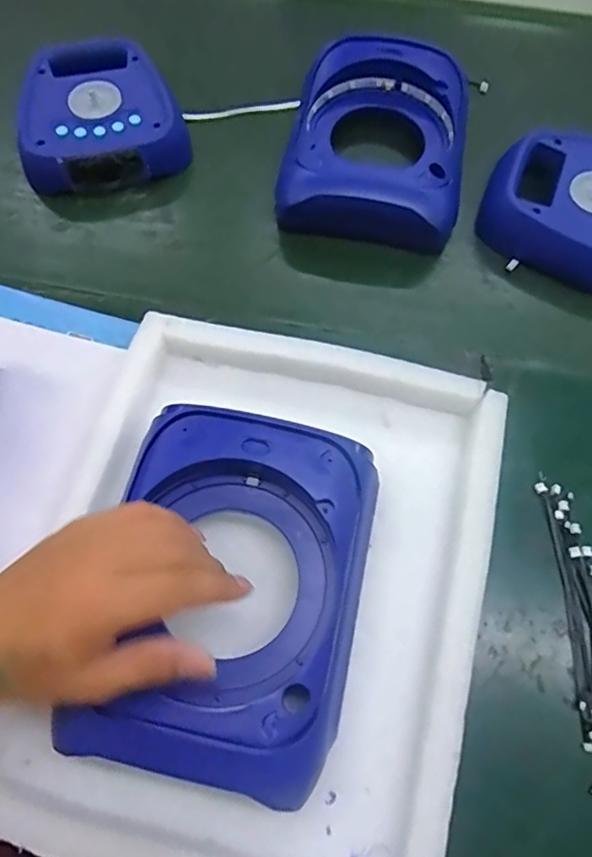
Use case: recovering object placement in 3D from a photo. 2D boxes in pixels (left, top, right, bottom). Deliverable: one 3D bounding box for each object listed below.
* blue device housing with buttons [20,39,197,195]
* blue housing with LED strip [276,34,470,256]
[{"bbox_3d":[-0.201,-0.318,0.580,0.159,0.053,0.164,-16,69,-7],"label":"blue device housing with buttons"},{"bbox_3d":[0.082,-0.288,0.566,0.170,0.063,0.224,8,66,4],"label":"blue housing with LED strip"}]

